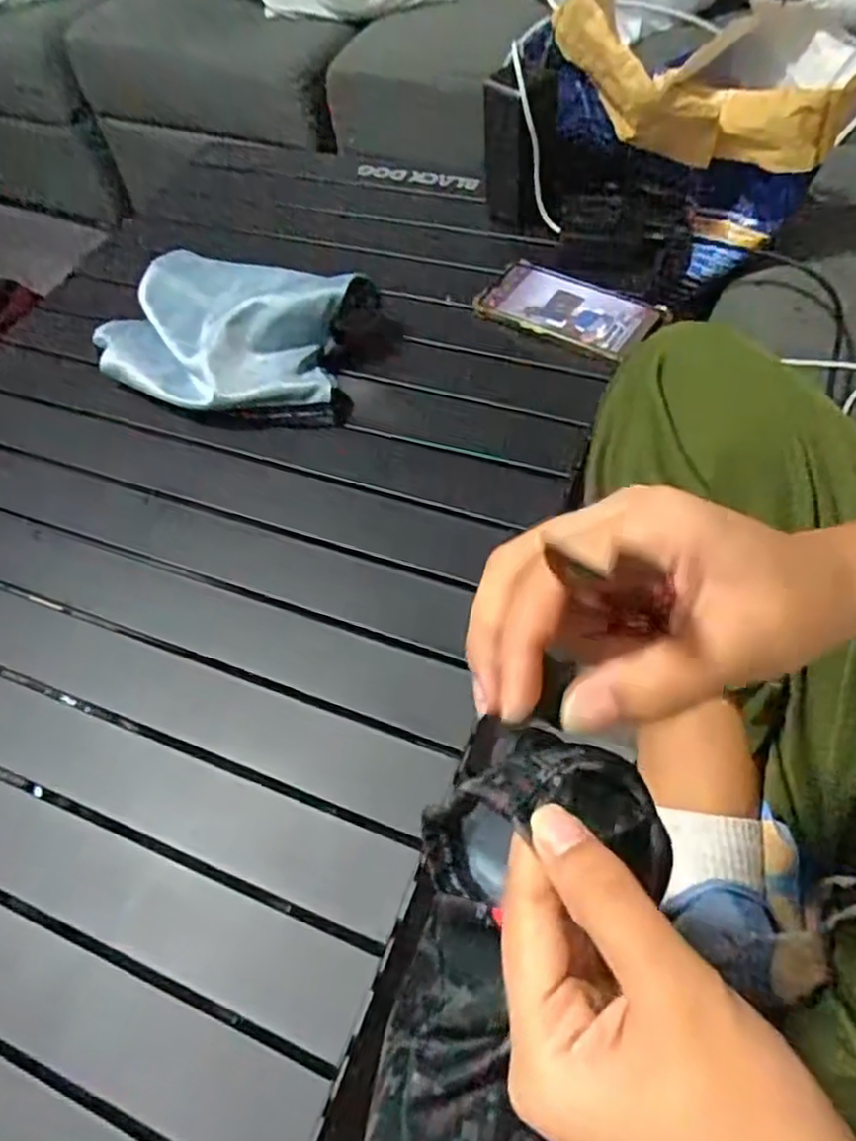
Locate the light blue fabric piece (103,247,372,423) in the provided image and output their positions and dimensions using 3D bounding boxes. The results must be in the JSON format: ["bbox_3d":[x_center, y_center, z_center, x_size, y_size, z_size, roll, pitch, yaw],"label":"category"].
[{"bbox_3d":[-0.171,-0.219,0.643,0.248,0.077,0.183,24,62,20],"label":"light blue fabric piece"}]

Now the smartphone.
[{"bbox_3d":[0.128,-0.240,0.657,0.163,0.009,0.081,26,68,23],"label":"smartphone"}]

